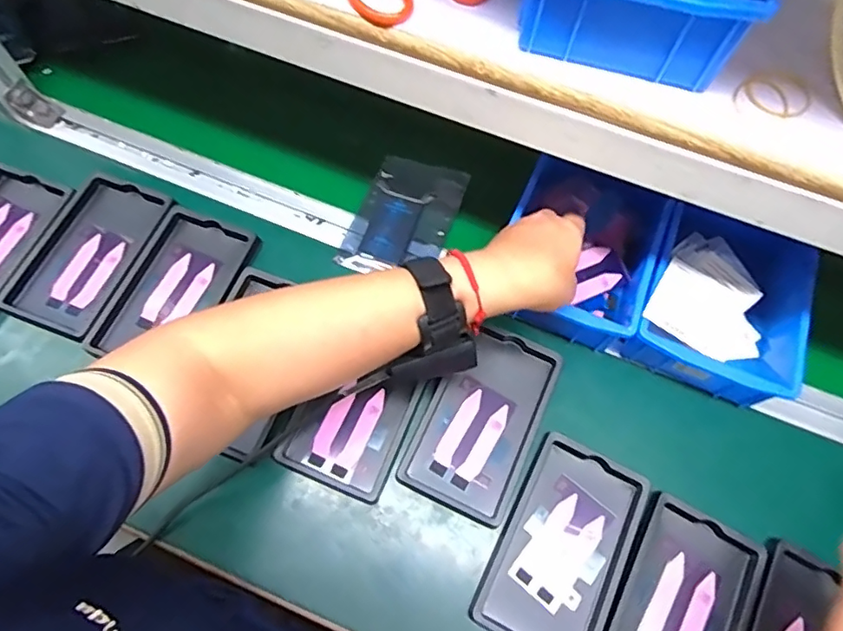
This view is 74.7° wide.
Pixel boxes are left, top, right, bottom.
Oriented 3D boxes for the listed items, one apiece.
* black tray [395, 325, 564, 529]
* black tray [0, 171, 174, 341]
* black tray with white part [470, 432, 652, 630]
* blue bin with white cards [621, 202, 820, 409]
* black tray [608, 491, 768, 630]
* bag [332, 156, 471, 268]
[{"bbox_3d":[0.053,0.089,0.479,0.092,0.015,0.158,24,66,8],"label":"black tray"},{"bbox_3d":[-0.319,-0.061,0.529,0.091,0.019,0.158,24,66,8],"label":"black tray"},{"bbox_3d":[0.114,0.186,0.442,0.093,0.015,0.158,27,66,9],"label":"black tray with white part"},{"bbox_3d":[0.274,-0.020,0.504,0.135,0.069,0.176,24,66,8],"label":"blue bin with white cards"},{"bbox_3d":[0.200,0.233,0.428,0.096,0.024,0.156,28,66,10],"label":"black tray"},{"bbox_3d":[-0.016,-0.100,0.558,0.091,0.016,0.138,20,65,6],"label":"bag"}]

